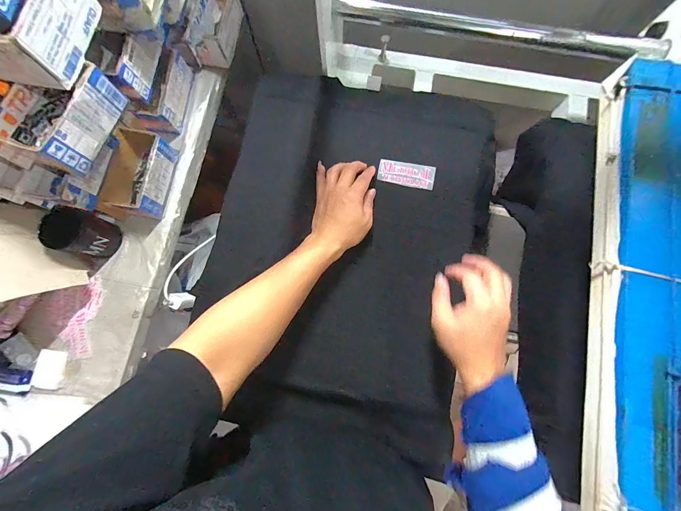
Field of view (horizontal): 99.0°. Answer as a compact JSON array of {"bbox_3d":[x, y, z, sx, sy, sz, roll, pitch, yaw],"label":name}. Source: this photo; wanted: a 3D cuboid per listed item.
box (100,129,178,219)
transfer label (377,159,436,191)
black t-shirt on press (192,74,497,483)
[{"bbox_3d":[-0.412,-0.165,0.595,0.105,0.079,0.161,12,80,2],"label":"box"},{"bbox_3d":[0.112,-0.138,0.491,0.094,0.004,0.041,11,83,0],"label":"transfer label"},{"bbox_3d":[0.015,-0.027,0.461,0.415,0.051,0.571,14,80,3],"label":"black t-shirt on press"}]

